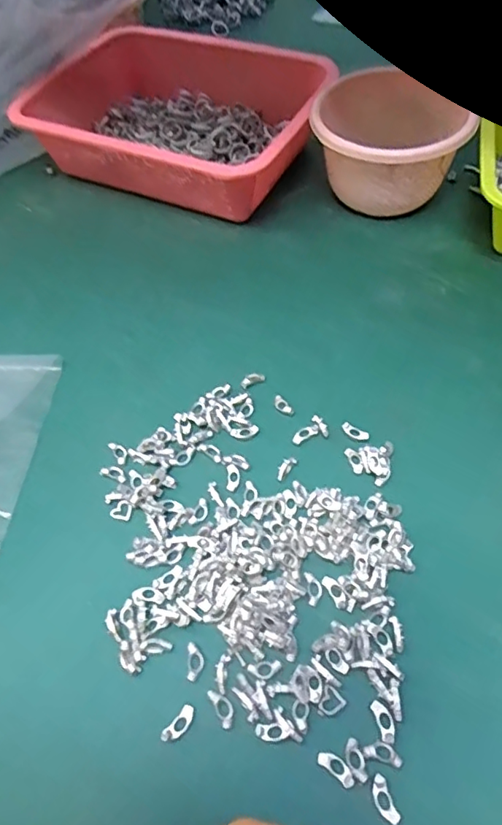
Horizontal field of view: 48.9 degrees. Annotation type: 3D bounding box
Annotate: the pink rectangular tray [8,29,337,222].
[{"bbox_3d":[-0.079,-0.309,0.599,0.303,0.081,0.207,20,59,17],"label":"pink rectangular tray"}]

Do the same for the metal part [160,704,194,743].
[{"bbox_3d":[-0.041,0.177,0.312,0.009,0.004,0.023,37,65,26],"label":"metal part"}]

